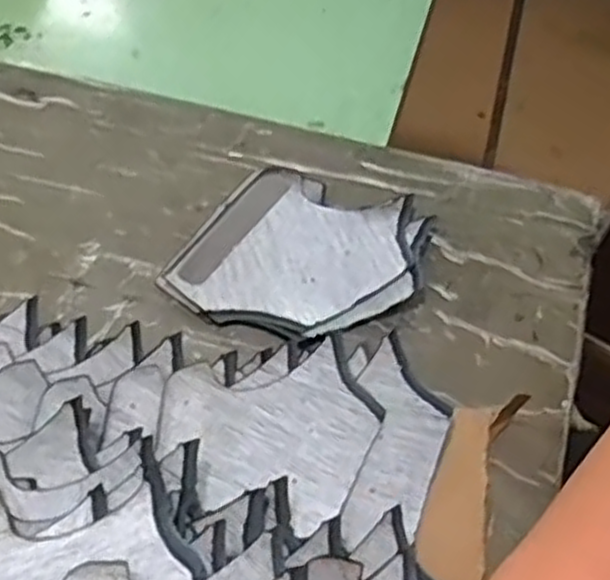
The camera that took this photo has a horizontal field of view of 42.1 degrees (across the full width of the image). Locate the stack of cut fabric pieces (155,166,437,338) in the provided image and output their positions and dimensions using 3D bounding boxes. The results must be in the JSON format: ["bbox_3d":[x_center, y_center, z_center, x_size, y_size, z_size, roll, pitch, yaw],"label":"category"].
[{"bbox_3d":[-0.002,-0.021,0.464,0.135,0.016,0.103,15,61,8],"label":"stack of cut fabric pieces"}]

